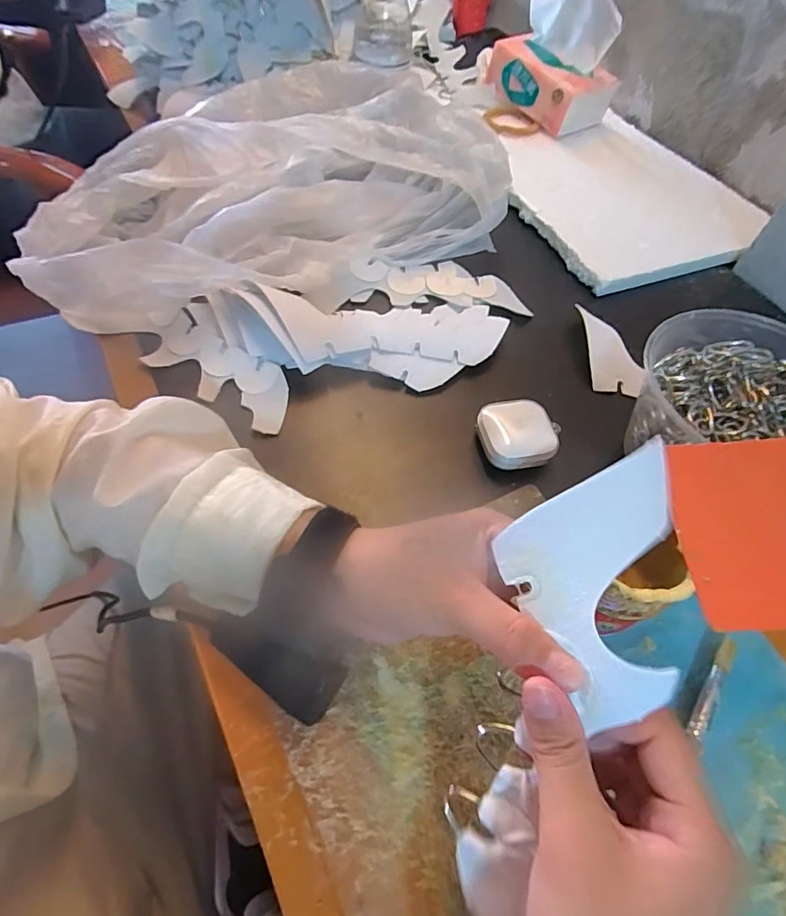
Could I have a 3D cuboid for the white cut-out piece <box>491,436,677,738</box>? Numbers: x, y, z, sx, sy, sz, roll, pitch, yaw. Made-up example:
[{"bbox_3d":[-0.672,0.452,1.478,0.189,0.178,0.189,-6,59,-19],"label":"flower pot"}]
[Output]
[{"bbox_3d":[0.091,0.048,0.197,0.078,0.015,0.084,-25,76,-3],"label":"white cut-out piece"}]

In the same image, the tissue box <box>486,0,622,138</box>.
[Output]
[{"bbox_3d":[0.201,-0.487,0.621,0.096,0.121,0.139,-32,65,-23],"label":"tissue box"}]

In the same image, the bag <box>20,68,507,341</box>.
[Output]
[{"bbox_3d":[-0.123,-0.253,0.465,0.414,0.082,0.259,-24,62,-19],"label":"bag"}]

